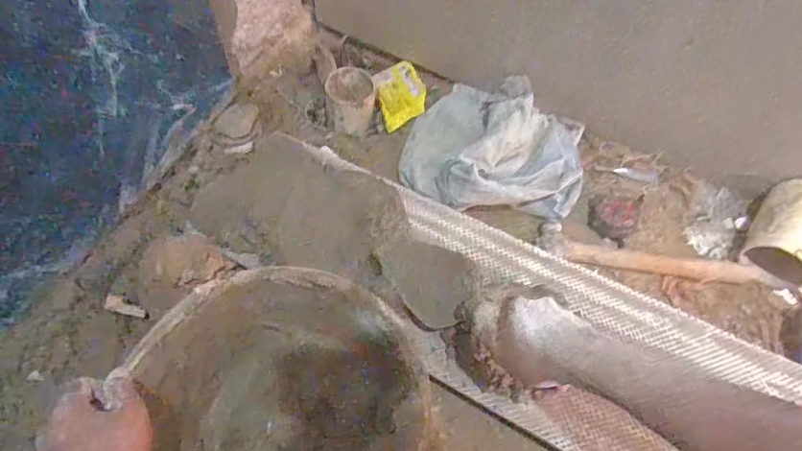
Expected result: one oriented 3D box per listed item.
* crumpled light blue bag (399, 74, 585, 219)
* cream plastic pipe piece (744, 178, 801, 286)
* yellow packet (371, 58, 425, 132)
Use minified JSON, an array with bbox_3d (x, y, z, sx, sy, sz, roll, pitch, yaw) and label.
[{"bbox_3d":[0.151,-0.138,0.855,0.283,0.085,0.248,8,61,1],"label":"crumpled light blue bag"},{"bbox_3d":[0.570,0.003,0.785,0.101,0.096,0.140,41,67,18],"label":"cream plastic pipe piece"},{"bbox_3d":[-0.001,-0.236,0.974,0.083,0.024,0.134,-26,67,15],"label":"yellow packet"}]

